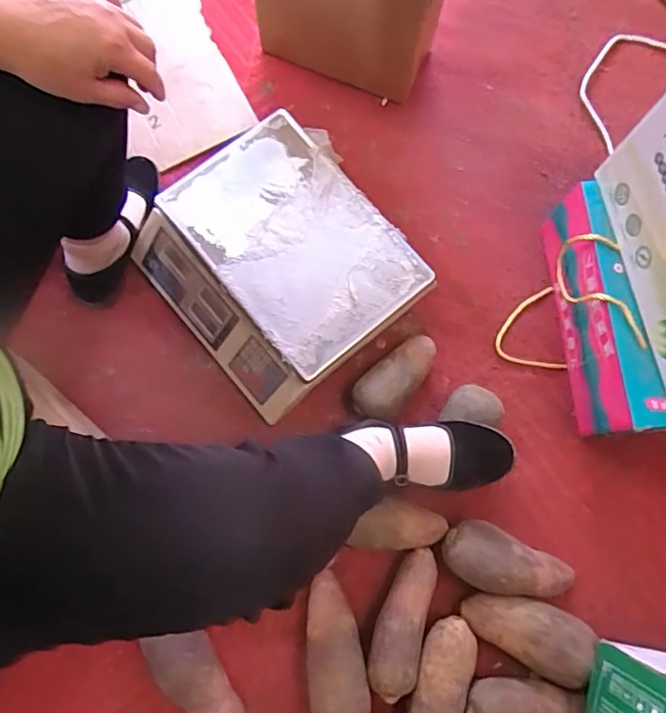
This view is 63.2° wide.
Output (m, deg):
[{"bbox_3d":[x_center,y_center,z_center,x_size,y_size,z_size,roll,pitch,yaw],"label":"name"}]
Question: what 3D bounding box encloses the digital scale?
[{"bbox_3d":[-0.077,-0.131,0.774,0.303,0.101,0.339,-38,81,-10],"label":"digital scale"}]

